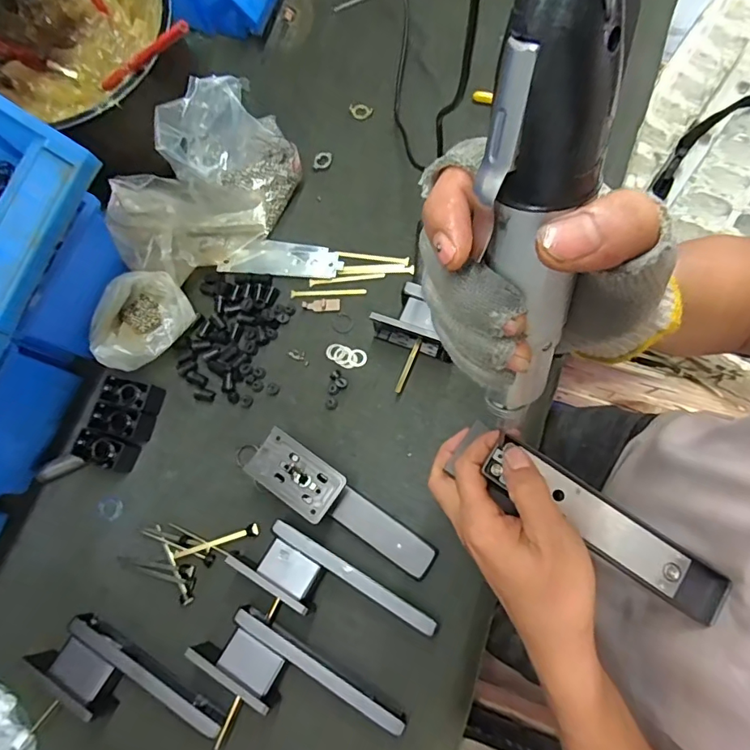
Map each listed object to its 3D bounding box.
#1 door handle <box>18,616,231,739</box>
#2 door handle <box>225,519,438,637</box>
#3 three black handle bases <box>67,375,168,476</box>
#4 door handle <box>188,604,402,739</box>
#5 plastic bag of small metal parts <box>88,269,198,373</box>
[{"bbox_3d":[-0.220,0.280,0.436,0.180,0.047,0.058,28,81,12],"label":"door handle"},{"bbox_3d":[-0.037,0.188,0.435,0.183,0.050,0.055,28,81,13],"label":"door handle"},{"bbox_3d":[-0.259,0.049,0.502,0.057,0.034,0.090,18,78,8],"label":"three black handle bases"},{"bbox_3d":[-0.067,0.263,0.419,0.184,0.045,0.055,27,80,12],"label":"door handle"},{"bbox_3d":[-0.245,-0.057,0.513,0.087,0.047,0.107,32,82,13],"label":"plastic bag of small metal parts"}]

